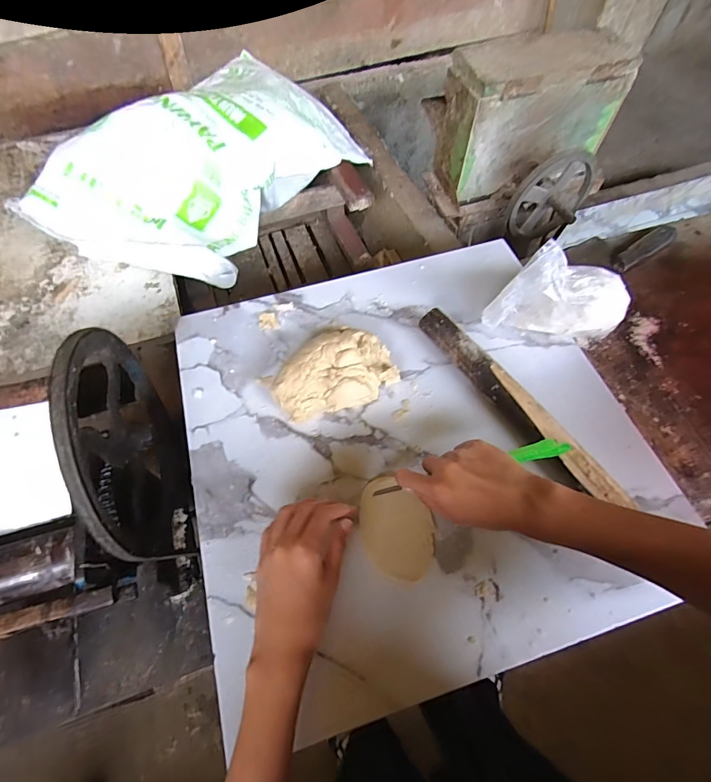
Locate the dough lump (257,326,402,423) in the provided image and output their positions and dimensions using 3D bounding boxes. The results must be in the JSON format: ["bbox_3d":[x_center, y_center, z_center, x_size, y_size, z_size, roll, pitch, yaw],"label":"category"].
[{"bbox_3d":[-0.030,-0.023,0.492,0.154,0.058,0.095,-7,61,-6],"label":"dough lump"}]

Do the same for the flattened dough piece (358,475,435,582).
[{"bbox_3d":[0.042,0.137,0.425,0.072,0.011,0.098,-2,62,-2],"label":"flattened dough piece"}]

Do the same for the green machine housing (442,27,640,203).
[{"bbox_3d":[0.363,-0.580,0.883,0.352,0.219,0.139,-17,63,-11],"label":"green machine housing"}]

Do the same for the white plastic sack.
[{"bbox_3d":[-0.312,-0.501,0.928,0.407,0.199,0.677,32,64,15],"label":"white plastic sack"}]

